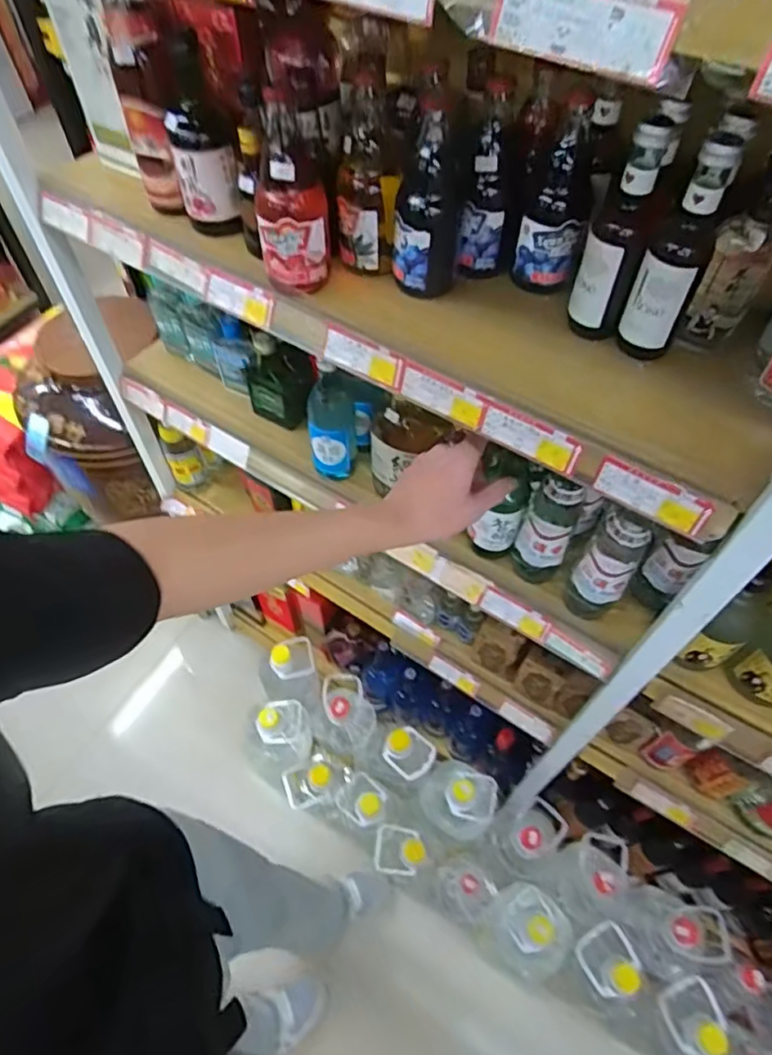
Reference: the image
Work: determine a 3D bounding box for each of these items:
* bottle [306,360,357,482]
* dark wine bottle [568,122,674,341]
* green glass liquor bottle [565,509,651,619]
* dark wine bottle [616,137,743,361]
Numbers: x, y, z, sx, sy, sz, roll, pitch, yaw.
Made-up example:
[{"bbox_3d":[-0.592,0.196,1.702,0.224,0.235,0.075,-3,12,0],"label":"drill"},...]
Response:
[{"bbox_3d":[-0.075,-0.134,0.825,0.067,0.170,0.060,-2,56,-1],"label":"bottle"},{"bbox_3d":[0.204,-0.256,0.539,0.047,0.175,0.051,14,58,9],"label":"dark wine bottle"},{"bbox_3d":[0.250,0.048,0.701,0.062,0.185,0.065,30,61,18],"label":"green glass liquor bottle"},{"bbox_3d":[0.248,-0.230,0.524,0.052,0.170,0.047,27,60,17],"label":"dark wine bottle"}]

